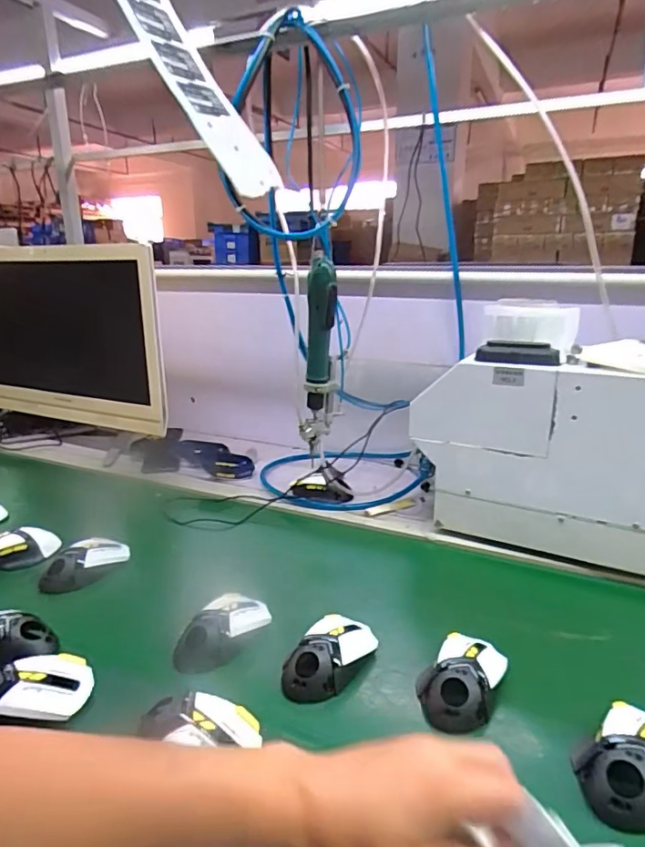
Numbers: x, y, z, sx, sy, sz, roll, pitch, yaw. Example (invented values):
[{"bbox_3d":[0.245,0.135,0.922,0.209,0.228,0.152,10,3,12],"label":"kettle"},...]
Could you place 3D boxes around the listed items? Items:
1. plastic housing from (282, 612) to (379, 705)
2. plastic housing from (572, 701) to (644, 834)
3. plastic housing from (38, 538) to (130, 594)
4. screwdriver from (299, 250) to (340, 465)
[{"bbox_3d":[0.007,0.247,0.553,0.070,0.050,0.118,16,24,41],"label":"plastic housing"},{"bbox_3d":[0.258,0.277,0.438,0.076,0.037,0.117,15,24,41],"label":"plastic housing"},{"bbox_3d":[-0.327,0.196,0.718,0.118,0.045,0.067,-16,23,-39],"label":"plastic housing"},{"bbox_3d":[-0.005,-0.095,0.786,0.059,0.282,0.048,-1,18,-2],"label":"screwdriver"}]

